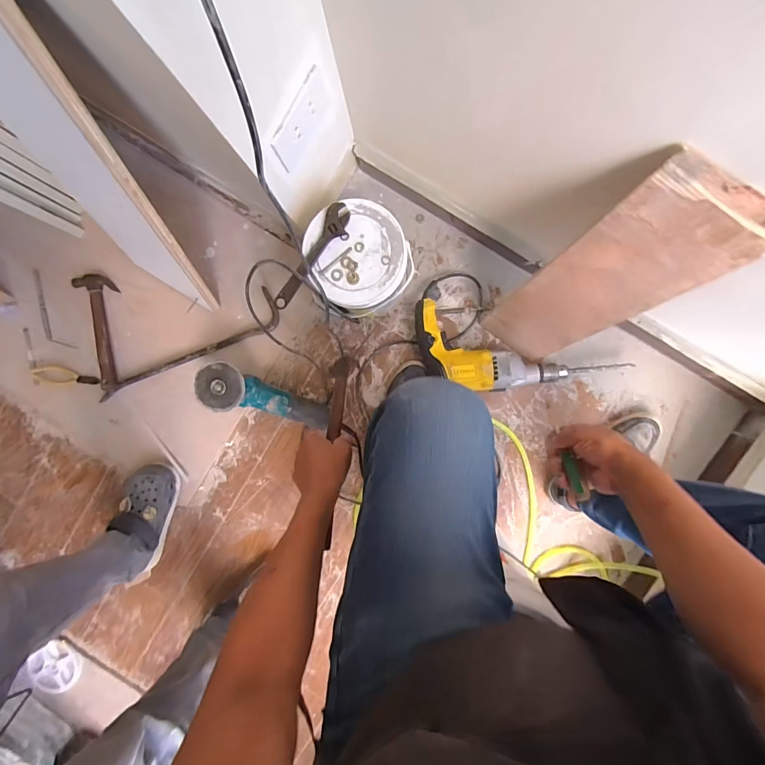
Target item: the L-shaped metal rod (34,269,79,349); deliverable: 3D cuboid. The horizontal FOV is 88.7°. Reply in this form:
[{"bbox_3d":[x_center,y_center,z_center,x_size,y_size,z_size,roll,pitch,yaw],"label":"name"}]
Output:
[{"bbox_3d":[-0.773,-0.158,0.901,0.057,0.015,0.208,-30,92,4],"label":"L-shaped metal rod"}]

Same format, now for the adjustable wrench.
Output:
[{"bbox_3d":[-0.113,-0.205,0.651,0.041,0.012,0.196,31,95,0],"label":"adjustable wrench"}]

